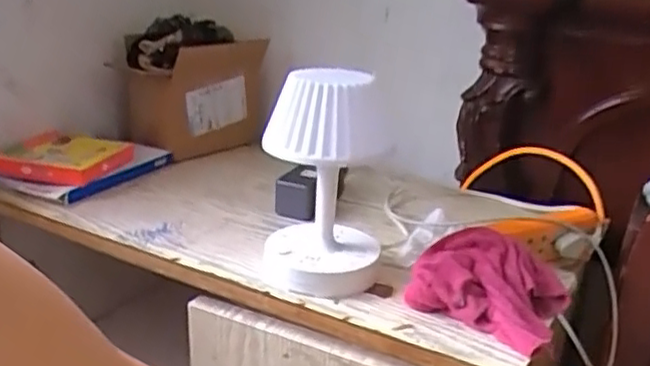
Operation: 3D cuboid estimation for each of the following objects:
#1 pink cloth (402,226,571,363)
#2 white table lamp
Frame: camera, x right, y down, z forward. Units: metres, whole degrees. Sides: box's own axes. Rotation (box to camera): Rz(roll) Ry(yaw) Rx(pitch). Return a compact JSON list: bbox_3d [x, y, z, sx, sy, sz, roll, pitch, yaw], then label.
[{"bbox_3d":[0.163,0.099,0.687,0.149,0.057,0.128,15,22,29],"label":"pink cloth"},{"bbox_3d":[-0.001,-0.003,0.709,0.123,0.216,0.113,4,19,1],"label":"white table lamp"}]

